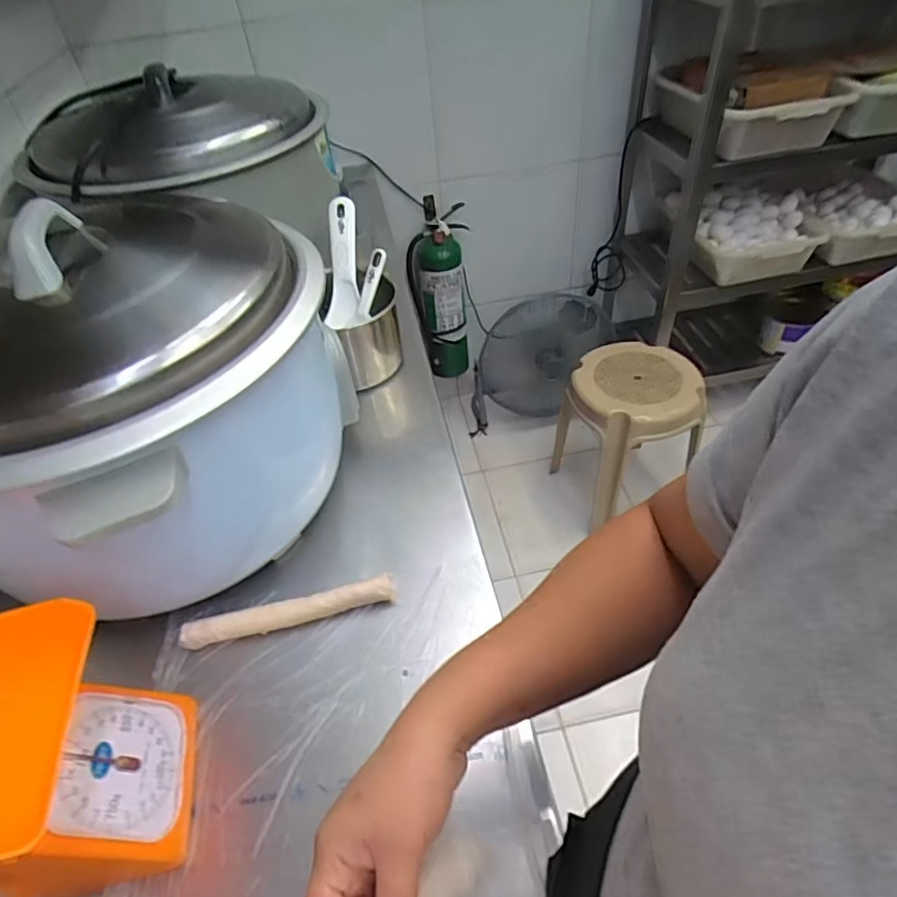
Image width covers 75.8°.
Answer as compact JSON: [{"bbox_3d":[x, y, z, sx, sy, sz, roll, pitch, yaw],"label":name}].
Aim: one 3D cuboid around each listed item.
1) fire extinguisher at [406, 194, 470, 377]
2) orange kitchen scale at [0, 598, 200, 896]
[{"bbox_3d":[-0.026,-0.437,1.750,0.121,0.516,0.156,19,51,24],"label":"fire extinguisher"},{"bbox_3d":[-0.303,0.228,0.430,0.158,0.183,0.174,-13,45,-6],"label":"orange kitchen scale"}]

